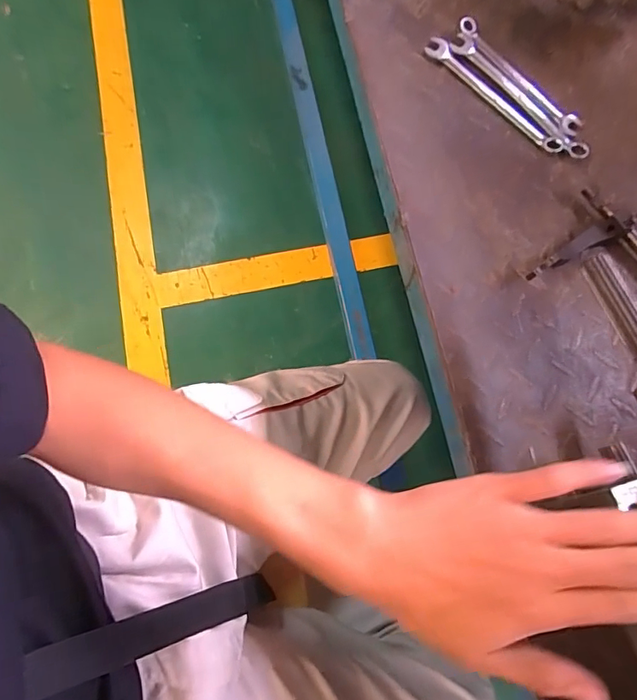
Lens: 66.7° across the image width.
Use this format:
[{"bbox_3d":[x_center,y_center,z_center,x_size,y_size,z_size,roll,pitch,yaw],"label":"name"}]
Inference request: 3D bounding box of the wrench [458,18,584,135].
[{"bbox_3d":[0.192,-0.262,0.463,0.025,0.008,0.150,-36,81,-26],"label":"wrench"}]

